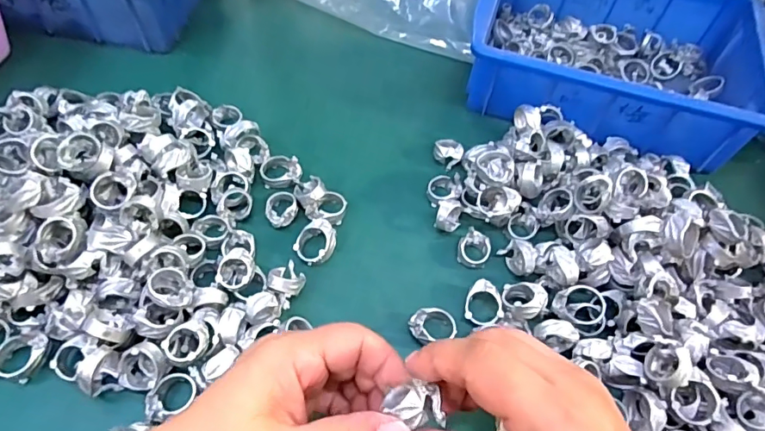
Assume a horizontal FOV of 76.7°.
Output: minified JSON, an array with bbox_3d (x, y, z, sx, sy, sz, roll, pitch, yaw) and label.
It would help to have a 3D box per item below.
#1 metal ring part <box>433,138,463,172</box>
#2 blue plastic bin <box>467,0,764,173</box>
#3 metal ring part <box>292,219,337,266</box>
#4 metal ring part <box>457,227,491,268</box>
[{"bbox_3d":[0.055,-0.052,0.404,0.021,0.016,0.025,-30,61,-23],"label":"metal ring part"},{"bbox_3d":[0.207,-0.148,0.444,0.243,0.076,0.172,17,58,5],"label":"blue plastic bin"},{"bbox_3d":[-0.048,0.019,0.345,0.028,0.016,0.030,2,54,-3],"label":"metal ring part"},{"bbox_3d":[0.067,0.024,0.353,0.023,0.012,0.026,25,56,14],"label":"metal ring part"}]

